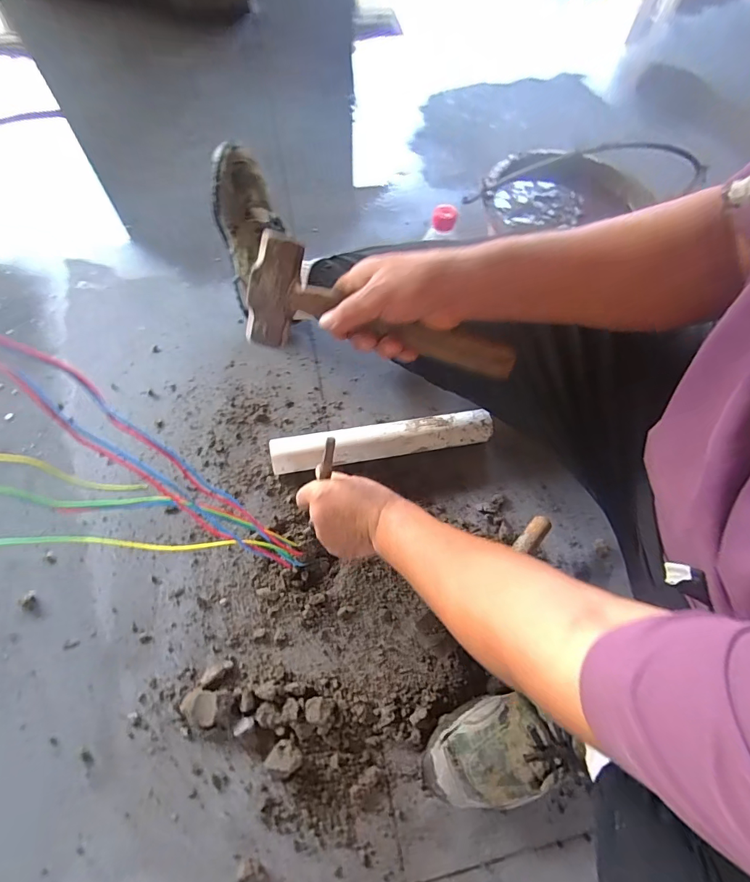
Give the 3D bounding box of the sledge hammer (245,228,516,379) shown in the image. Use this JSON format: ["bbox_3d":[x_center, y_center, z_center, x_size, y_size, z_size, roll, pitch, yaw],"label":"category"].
[{"bbox_3d":[0.010,-0.130,0.413,0.246,0.042,0.099,8,107,3],"label":"sledge hammer"}]

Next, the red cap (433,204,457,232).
[{"bbox_3d":[0.093,-0.301,0.584,0.031,0.028,0.020,2,65,-2],"label":"red cap"}]

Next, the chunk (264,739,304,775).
[{"bbox_3d":[-0.102,0.361,0.493,0.034,0.023,0.030,29,68,11],"label":"chunk"}]

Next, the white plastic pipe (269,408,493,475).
[{"bbox_3d":[0.014,0.000,0.657,0.333,0.056,0.054,-10,67,-7],"label":"white plastic pipe"}]

